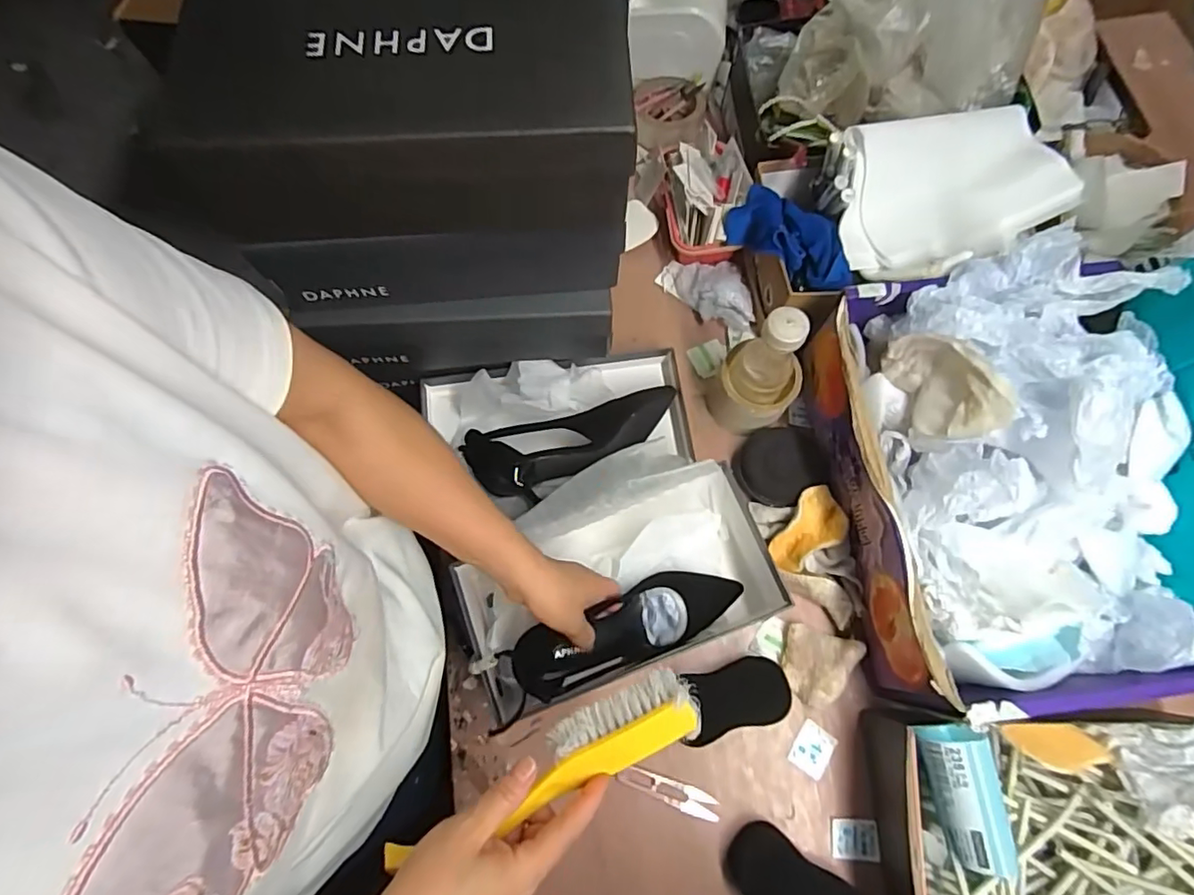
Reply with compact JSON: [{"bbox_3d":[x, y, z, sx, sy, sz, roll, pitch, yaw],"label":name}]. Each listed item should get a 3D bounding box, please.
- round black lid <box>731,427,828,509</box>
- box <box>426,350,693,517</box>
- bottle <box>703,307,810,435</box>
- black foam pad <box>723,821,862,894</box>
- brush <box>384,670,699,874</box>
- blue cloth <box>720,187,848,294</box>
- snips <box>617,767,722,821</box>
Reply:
[{"bbox_3d":[0.206,0.019,0.648,0.092,0.032,0.086,0,72,0],"label":"round black lid"},{"bbox_3d":[-0.043,-0.027,0.656,0.296,0.080,0.158,-7,72,-2],"label":"box"},{"bbox_3d":[0.172,-0.080,0.608,0.089,0.177,0.075,30,75,10],"label":"bottle"},{"bbox_3d":[0.187,0.412,0.532,0.127,0.029,0.061,31,75,10],"label":"black foam pad"},{"bbox_3d":[-0.032,0.222,0.388,0.222,0.025,0.049,-27,74,-7],"label":"brush"},{"bbox_3d":[0.224,-0.235,0.654,0.079,0.046,0.158,-44,77,-12],"label":"blue cloth"},{"bbox_3d":[0.071,0.341,0.568,0.103,0.007,0.024,19,73,6],"label":"snips"}]

